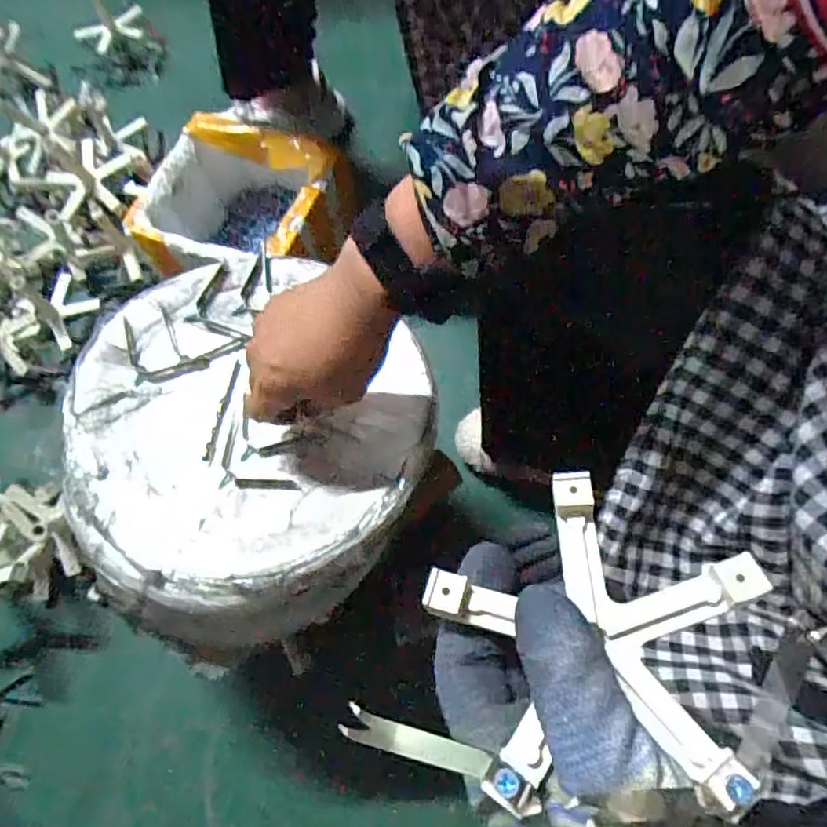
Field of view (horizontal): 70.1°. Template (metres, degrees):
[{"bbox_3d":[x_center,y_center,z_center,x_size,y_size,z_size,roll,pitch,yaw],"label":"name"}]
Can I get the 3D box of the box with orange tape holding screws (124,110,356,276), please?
[{"bbox_3d":[-0.199,-0.232,0.709,0.205,0.121,0.192,22,70,12],"label":"box with orange tape holding screws"}]

